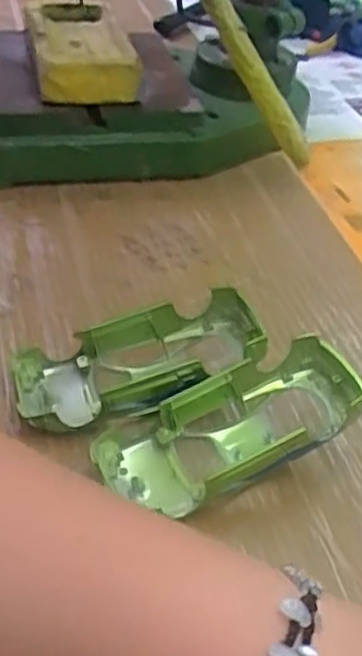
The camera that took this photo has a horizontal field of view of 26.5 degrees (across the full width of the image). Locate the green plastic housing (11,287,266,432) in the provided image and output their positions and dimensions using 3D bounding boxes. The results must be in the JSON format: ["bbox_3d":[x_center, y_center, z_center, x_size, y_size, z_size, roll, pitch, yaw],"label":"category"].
[{"bbox_3d":[-0.019,0.020,0.407,0.134,0.042,0.064,-9,41,-19],"label":"green plastic housing"}]

